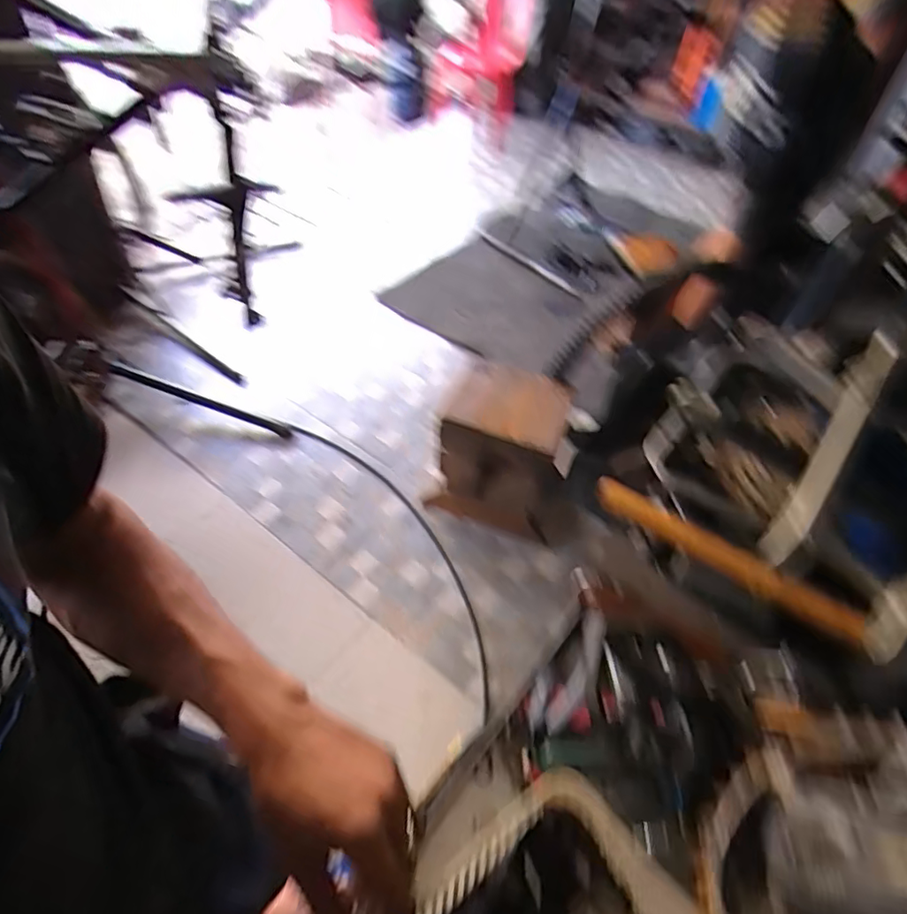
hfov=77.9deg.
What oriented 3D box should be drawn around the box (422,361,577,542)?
[{"bbox_3d":[0.127,-0.015,1.595,0.349,0.403,0.270,14,50,8],"label":"box"}]

